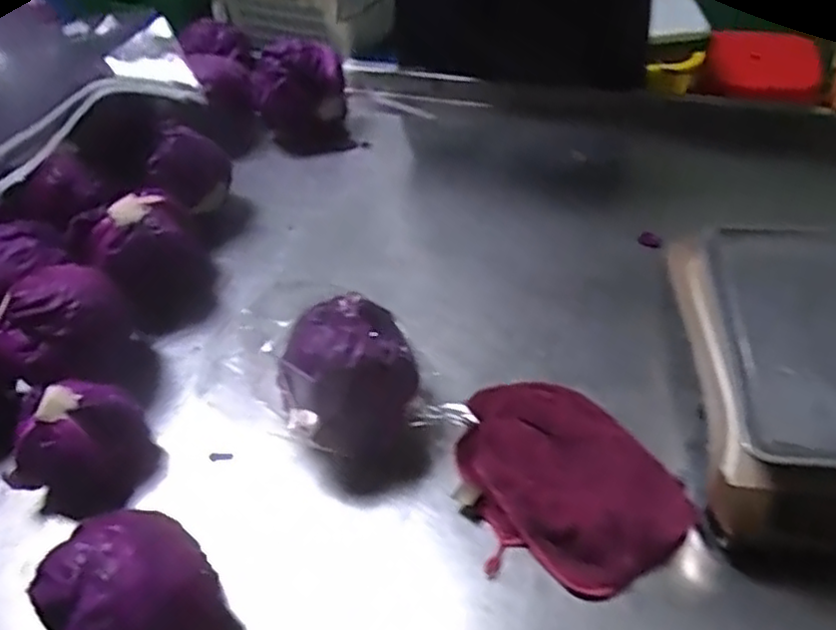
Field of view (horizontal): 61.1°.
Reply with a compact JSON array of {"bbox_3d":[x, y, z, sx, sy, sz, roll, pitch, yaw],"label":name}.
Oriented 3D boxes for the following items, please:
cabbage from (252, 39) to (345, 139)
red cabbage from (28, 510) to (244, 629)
[{"bbox_3d":[-0.153,-0.285,0.919,0.115,0.130,0.103,-5,46,1],"label":"cabbage"},{"bbox_3d":[-0.189,0.208,0.490,0.098,0.109,0.114,-33,51,-23],"label":"red cabbage"}]

